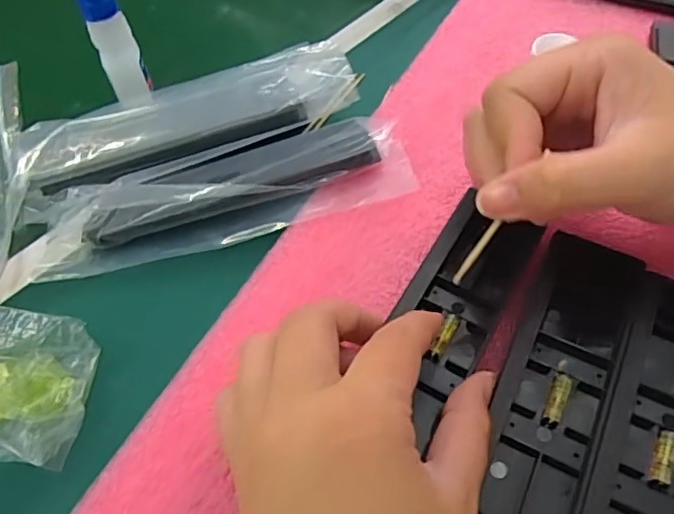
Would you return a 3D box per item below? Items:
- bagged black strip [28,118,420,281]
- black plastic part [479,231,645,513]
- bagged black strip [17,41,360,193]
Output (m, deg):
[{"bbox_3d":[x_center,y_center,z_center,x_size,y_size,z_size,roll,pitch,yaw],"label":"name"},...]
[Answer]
[{"bbox_3d":[-0.063,-0.037,0.294,0.195,0.016,0.059,-12,56,-3],"label":"bagged black strip"},{"bbox_3d":[0.089,0.055,0.228,0.042,0.007,0.160,22,61,18],"label":"black plastic part"},{"bbox_3d":[-0.084,-0.079,0.321,0.190,0.019,0.052,-17,57,-7],"label":"bagged black strip"}]

